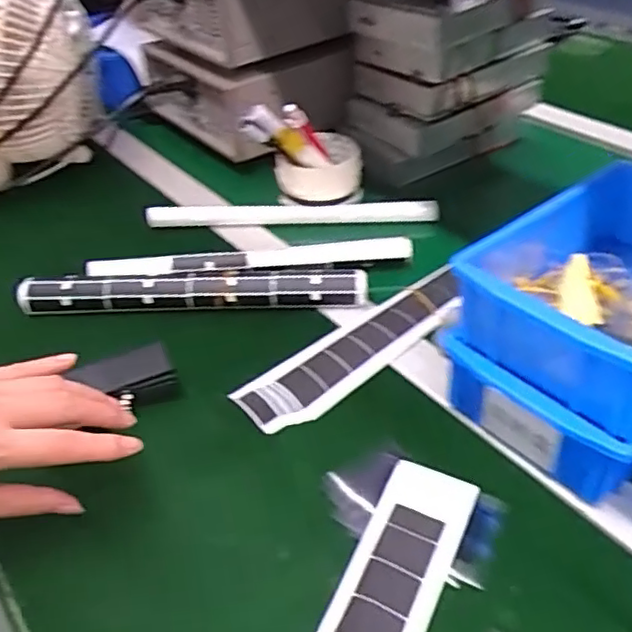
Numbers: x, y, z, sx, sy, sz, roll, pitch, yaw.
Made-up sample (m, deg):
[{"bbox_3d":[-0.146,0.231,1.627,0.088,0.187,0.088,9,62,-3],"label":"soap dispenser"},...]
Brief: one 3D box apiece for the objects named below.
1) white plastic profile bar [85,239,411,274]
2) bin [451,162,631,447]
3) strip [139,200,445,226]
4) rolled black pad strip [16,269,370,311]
[{"bbox_3d":[-0.058,-0.049,0.581,0.287,0.011,0.022,-5,41,-3],"label":"white plastic profile bar"},{"bbox_3d":[0.185,-0.012,0.410,0.165,0.068,0.135,-30,47,-28],"label":"bin"},{"bbox_3d":[-0.024,-0.104,0.656,0.291,0.022,0.013,-2,41,1],"label":"strip"},{"bbox_3d":[-0.106,-0.027,0.561,0.296,0.021,0.036,-1,41,2],"label":"rolled black pad strip"}]

